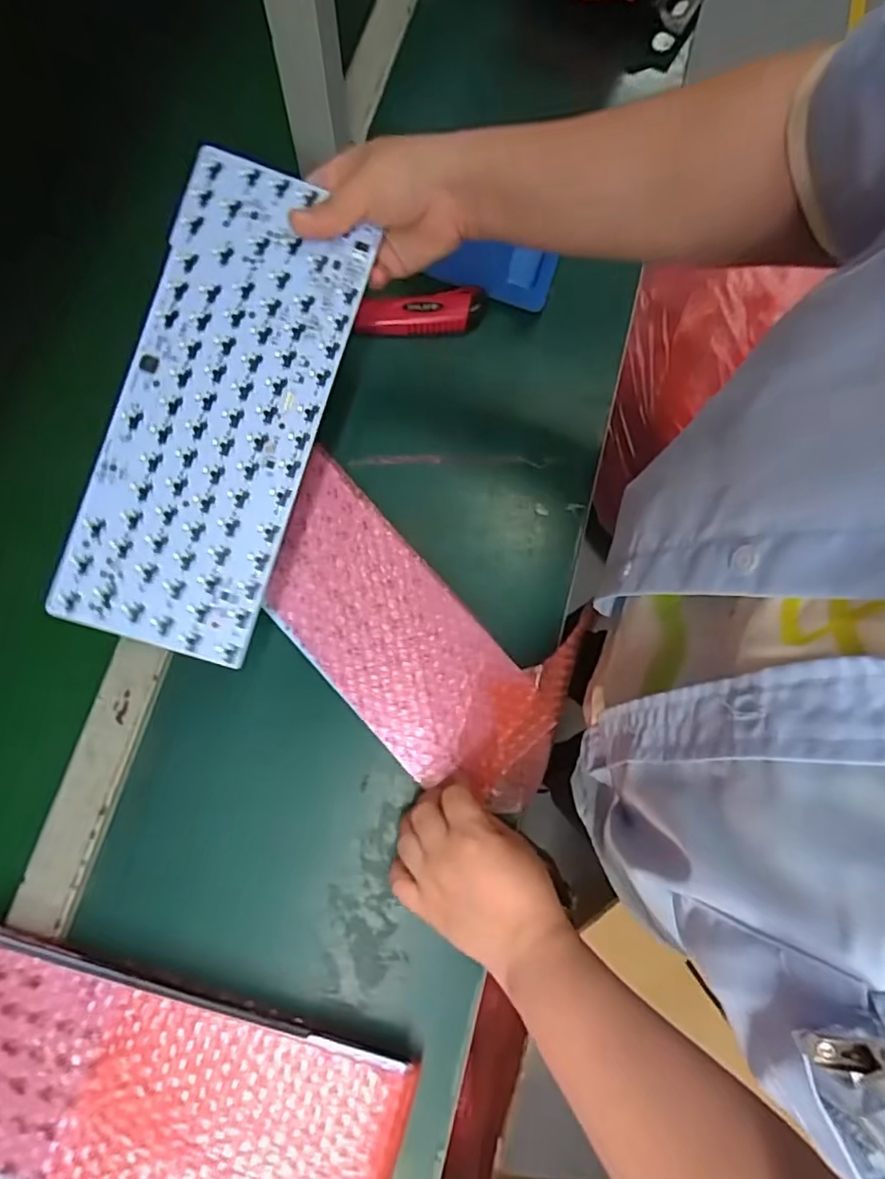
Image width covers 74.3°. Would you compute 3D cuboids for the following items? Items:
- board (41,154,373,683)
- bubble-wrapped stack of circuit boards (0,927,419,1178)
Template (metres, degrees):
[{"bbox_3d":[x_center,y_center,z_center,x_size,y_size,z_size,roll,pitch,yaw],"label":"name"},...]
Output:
[{"bbox_3d":[-0.140,-0.116,0.372,0.122,0.004,0.306,16,87,-5],"label":"board"},{"bbox_3d":[-0.185,0.335,0.382,0.315,0.028,0.122,17,77,1],"label":"bubble-wrapped stack of circuit boards"}]

